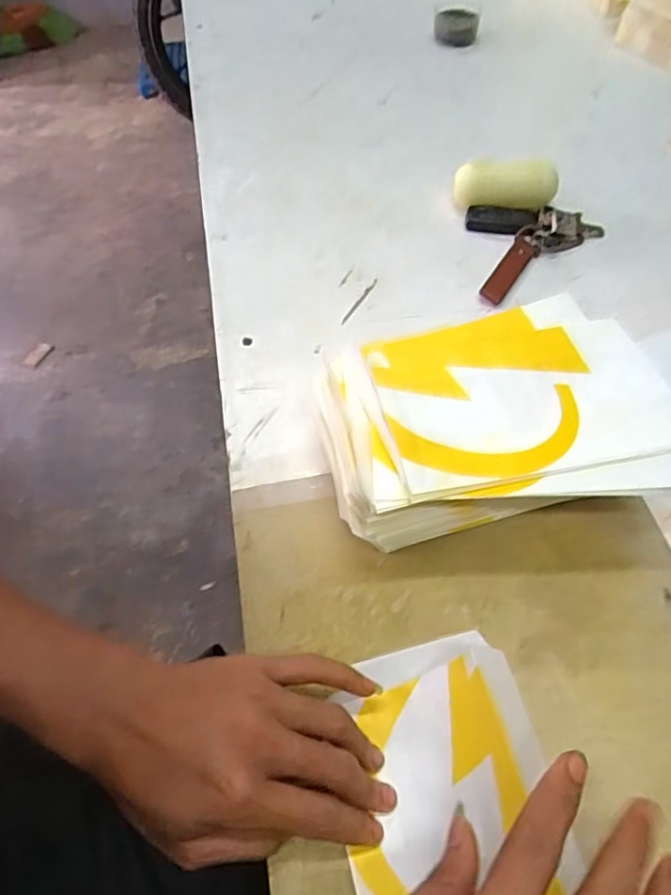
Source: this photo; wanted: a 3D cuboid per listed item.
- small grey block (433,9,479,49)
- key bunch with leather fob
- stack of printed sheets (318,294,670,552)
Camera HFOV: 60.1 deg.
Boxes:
[{"bbox_3d":[0.140,-0.487,0.677,0.051,0.027,0.037,8,59,7],"label":"small grey block"},{"bbox_3d":[0.185,-0.181,0.520,0.116,0.018,0.103,-2,58,1],"label":"key bunch with leather fob"},{"bbox_3d":[0.098,-0.015,0.387,0.204,0.082,0.149,-3,58,0],"label":"stack of printed sheets"}]

